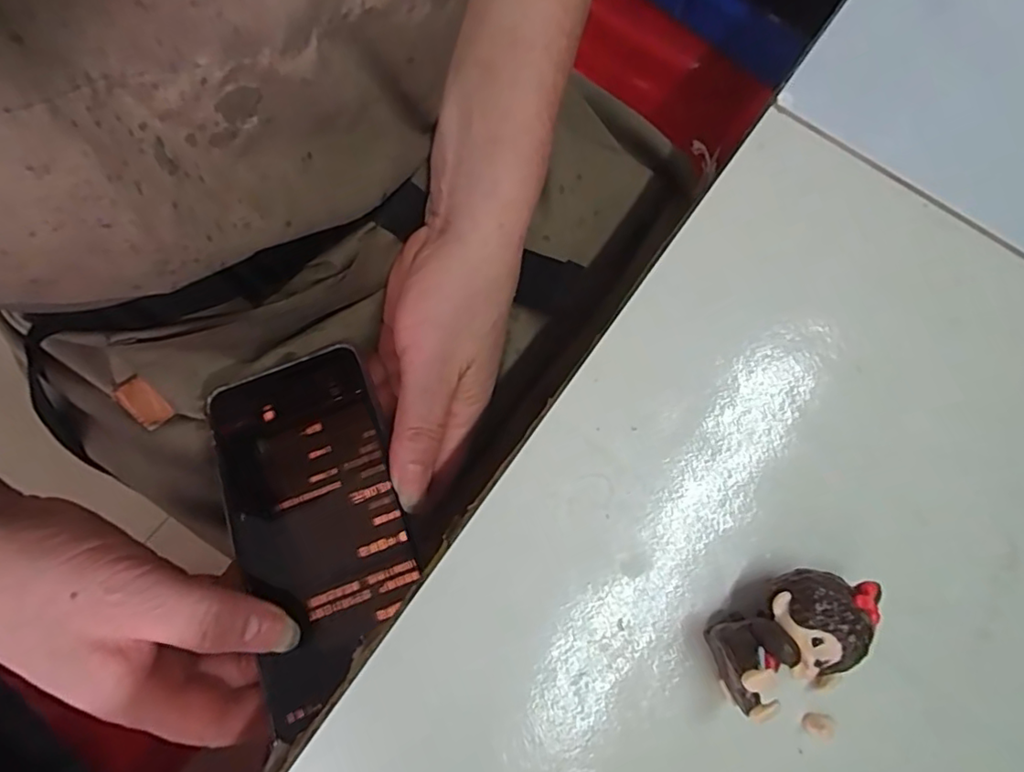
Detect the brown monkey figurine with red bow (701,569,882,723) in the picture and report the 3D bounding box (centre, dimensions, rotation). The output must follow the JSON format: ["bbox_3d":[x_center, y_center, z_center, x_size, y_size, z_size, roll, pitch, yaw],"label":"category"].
[{"bbox_3d":[0.070,0.065,0.151,0.039,0.030,0.029,-12,76,-5],"label":"brown monkey figurine with red bow"}]

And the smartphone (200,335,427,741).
[{"bbox_3d":[-0.084,0.055,0.255,0.072,0.004,0.144,-21,71,-6],"label":"smartphone"}]

